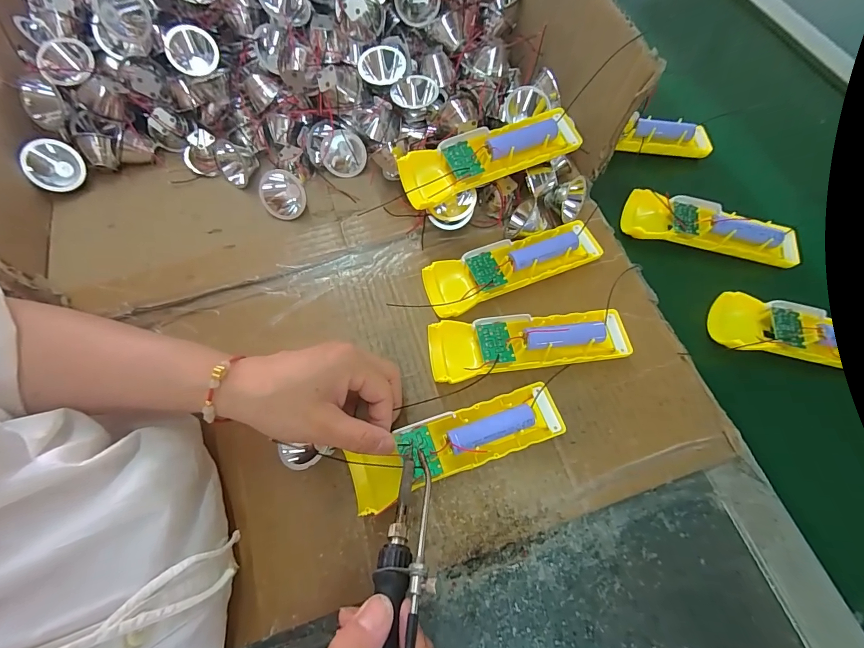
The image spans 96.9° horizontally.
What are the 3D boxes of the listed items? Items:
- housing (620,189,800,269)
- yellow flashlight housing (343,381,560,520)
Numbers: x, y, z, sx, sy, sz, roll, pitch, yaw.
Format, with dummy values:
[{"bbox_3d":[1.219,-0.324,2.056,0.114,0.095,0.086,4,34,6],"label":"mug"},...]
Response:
[{"bbox_3d":[0.266,-0.095,0.363,0.153,0.025,0.045,16,68,7],"label":"housing"},{"bbox_3d":[0.017,0.088,0.281,0.160,0.026,0.042,-21,69,-3],"label":"yellow flashlight housing"}]

